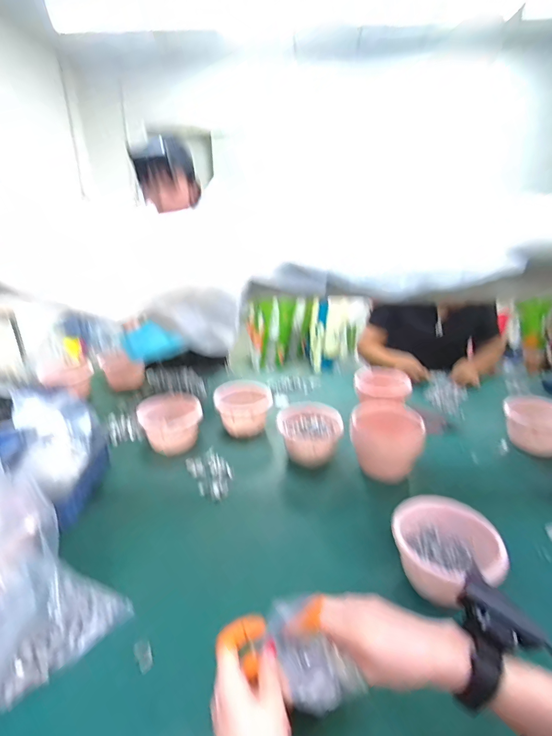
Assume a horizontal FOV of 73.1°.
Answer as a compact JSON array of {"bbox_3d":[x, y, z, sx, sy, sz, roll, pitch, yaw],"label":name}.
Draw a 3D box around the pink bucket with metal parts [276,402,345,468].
[{"bbox_3d":[0.082,0.169,0.900,0.152,0.096,0.135,2,22,7],"label":"pink bucket with metal parts"}]

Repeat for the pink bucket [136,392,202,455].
[{"bbox_3d":[-0.260,0.135,0.930,0.148,0.100,0.129,-7,23,-17],"label":"pink bucket"}]

